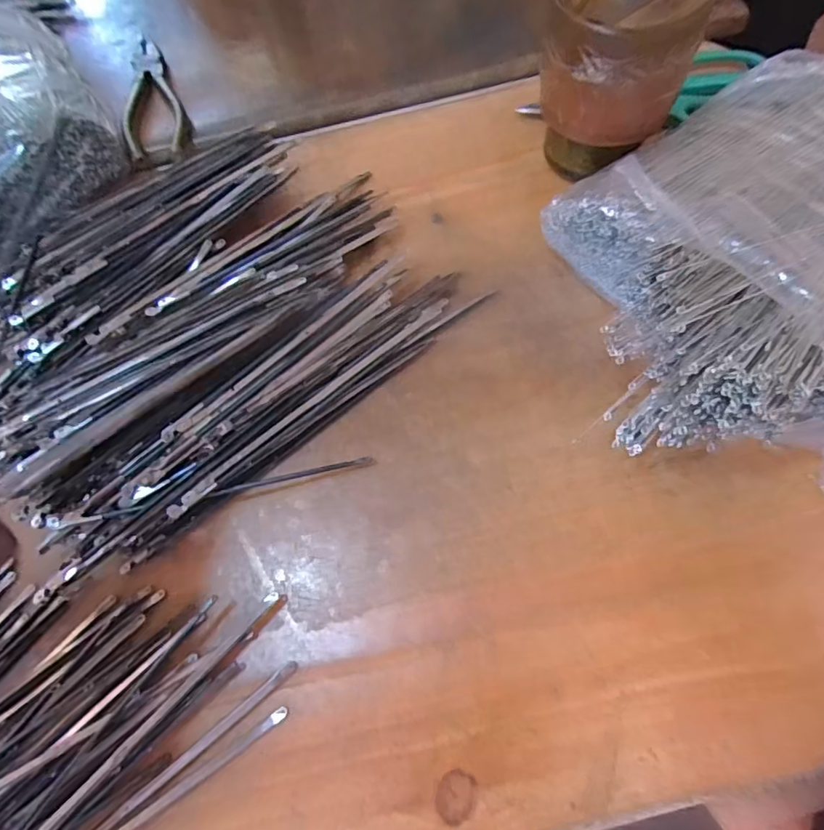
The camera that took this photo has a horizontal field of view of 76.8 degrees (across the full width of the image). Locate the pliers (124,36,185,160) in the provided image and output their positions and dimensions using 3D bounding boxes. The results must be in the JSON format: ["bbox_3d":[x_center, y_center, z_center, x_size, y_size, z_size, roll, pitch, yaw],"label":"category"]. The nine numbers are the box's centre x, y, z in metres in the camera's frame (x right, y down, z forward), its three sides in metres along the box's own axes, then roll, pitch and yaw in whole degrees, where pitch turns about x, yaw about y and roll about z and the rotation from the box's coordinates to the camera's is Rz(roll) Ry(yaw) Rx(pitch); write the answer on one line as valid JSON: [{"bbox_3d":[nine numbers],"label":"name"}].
[{"bbox_3d":[-0.216,-0.269,0.429,0.043,0.013,0.164,-17,67,-3],"label":"pliers"}]

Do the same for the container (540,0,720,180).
[{"bbox_3d":[0.125,-0.210,0.325,0.081,0.111,0.083,-2,67,4],"label":"container"}]

